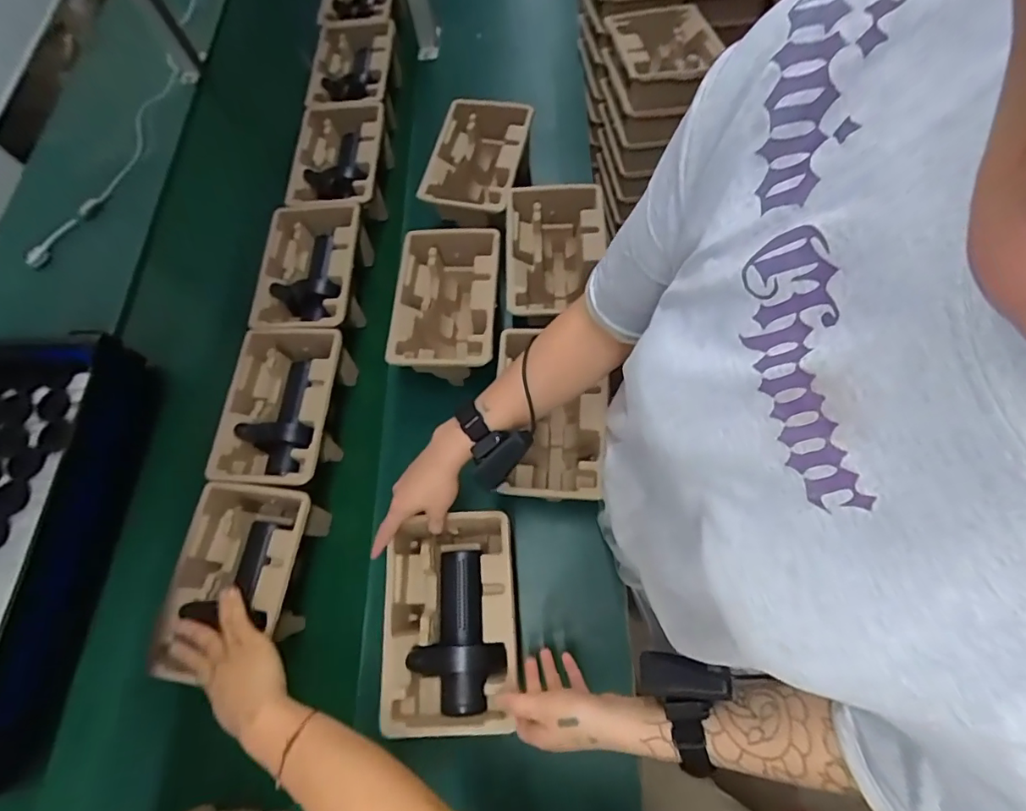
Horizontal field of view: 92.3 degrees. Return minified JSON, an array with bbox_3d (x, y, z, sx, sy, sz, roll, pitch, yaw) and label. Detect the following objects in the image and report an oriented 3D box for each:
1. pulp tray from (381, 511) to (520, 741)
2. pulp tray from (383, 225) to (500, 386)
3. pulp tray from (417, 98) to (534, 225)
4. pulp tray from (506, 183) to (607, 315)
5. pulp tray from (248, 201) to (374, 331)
[{"bbox_3d":[-0.072,0.251,0.583,0.150,0.086,0.224,-5,67,0],"label":"pulp tray"},{"bbox_3d":[-0.095,-0.140,0.771,0.149,0.129,0.228,1,67,3],"label":"pulp tray"},{"bbox_3d":[-0.056,-0.401,0.850,0.154,0.108,0.225,9,68,6],"label":"pulp tray"},{"bbox_3d":[0.066,-0.225,0.776,0.143,0.120,0.240,-1,67,2],"label":"pulp tray"},{"bbox_3d":[-0.314,-0.202,0.805,0.156,0.109,0.224,0,67,2],"label":"pulp tray"}]

